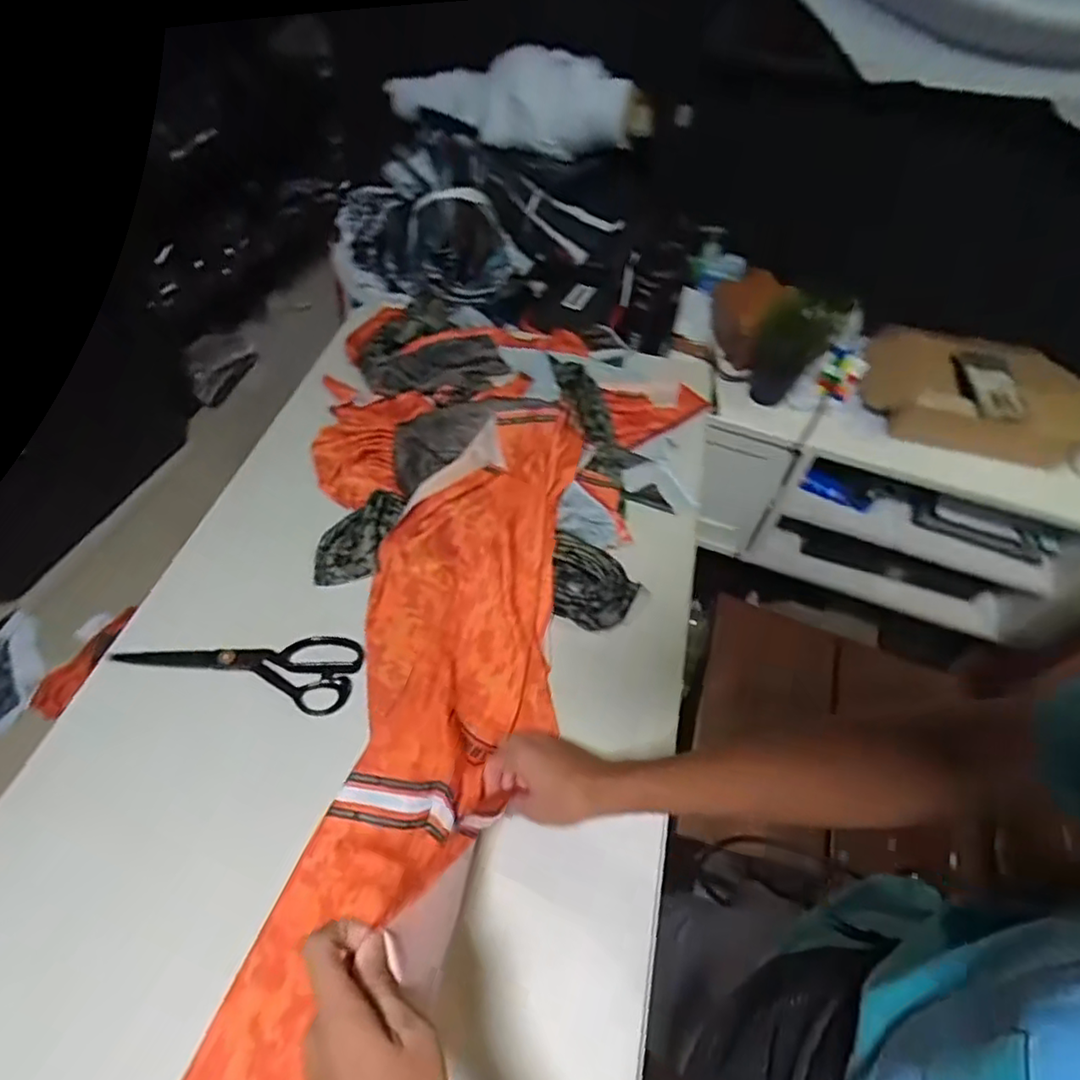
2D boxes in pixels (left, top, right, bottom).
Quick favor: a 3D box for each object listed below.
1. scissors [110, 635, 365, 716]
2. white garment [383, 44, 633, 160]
[{"bbox_3d":[-0.306,0.119,0.664,0.227,0.013,0.084,15,53,0],"label":"scissors"},{"bbox_3d":[-0.076,-0.735,1.056,0.492,0.151,0.115,31,56,33],"label":"white garment"}]

